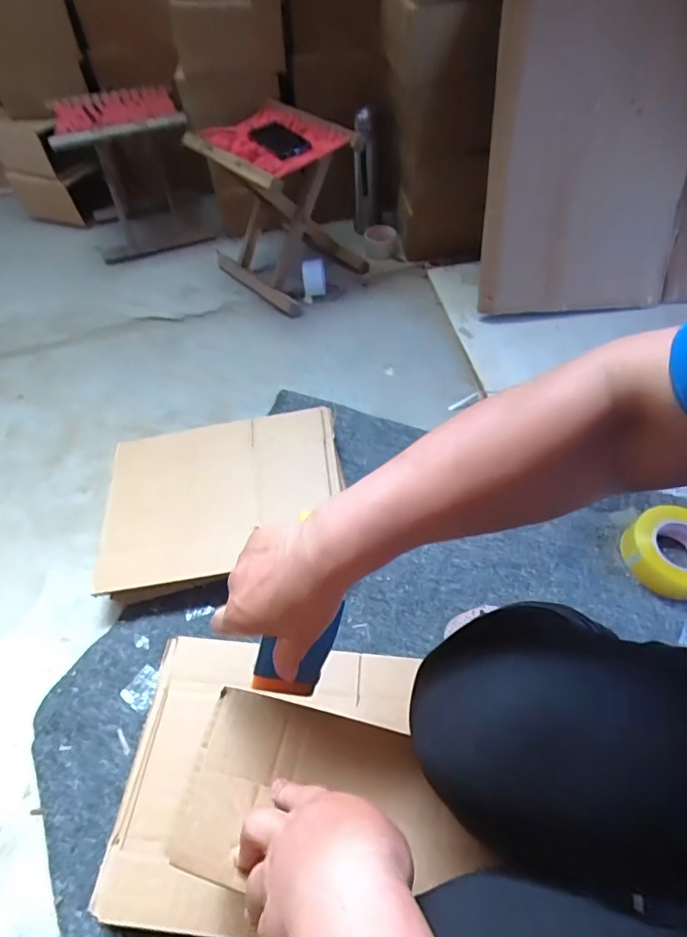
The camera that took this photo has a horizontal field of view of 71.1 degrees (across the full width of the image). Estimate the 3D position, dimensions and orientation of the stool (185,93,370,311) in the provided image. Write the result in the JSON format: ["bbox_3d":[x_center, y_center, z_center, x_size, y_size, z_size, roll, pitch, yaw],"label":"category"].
[{"bbox_3d":[-0.151,-0.620,1.142,0.269,0.295,0.337,-35,58,-20],"label":"stool"}]

